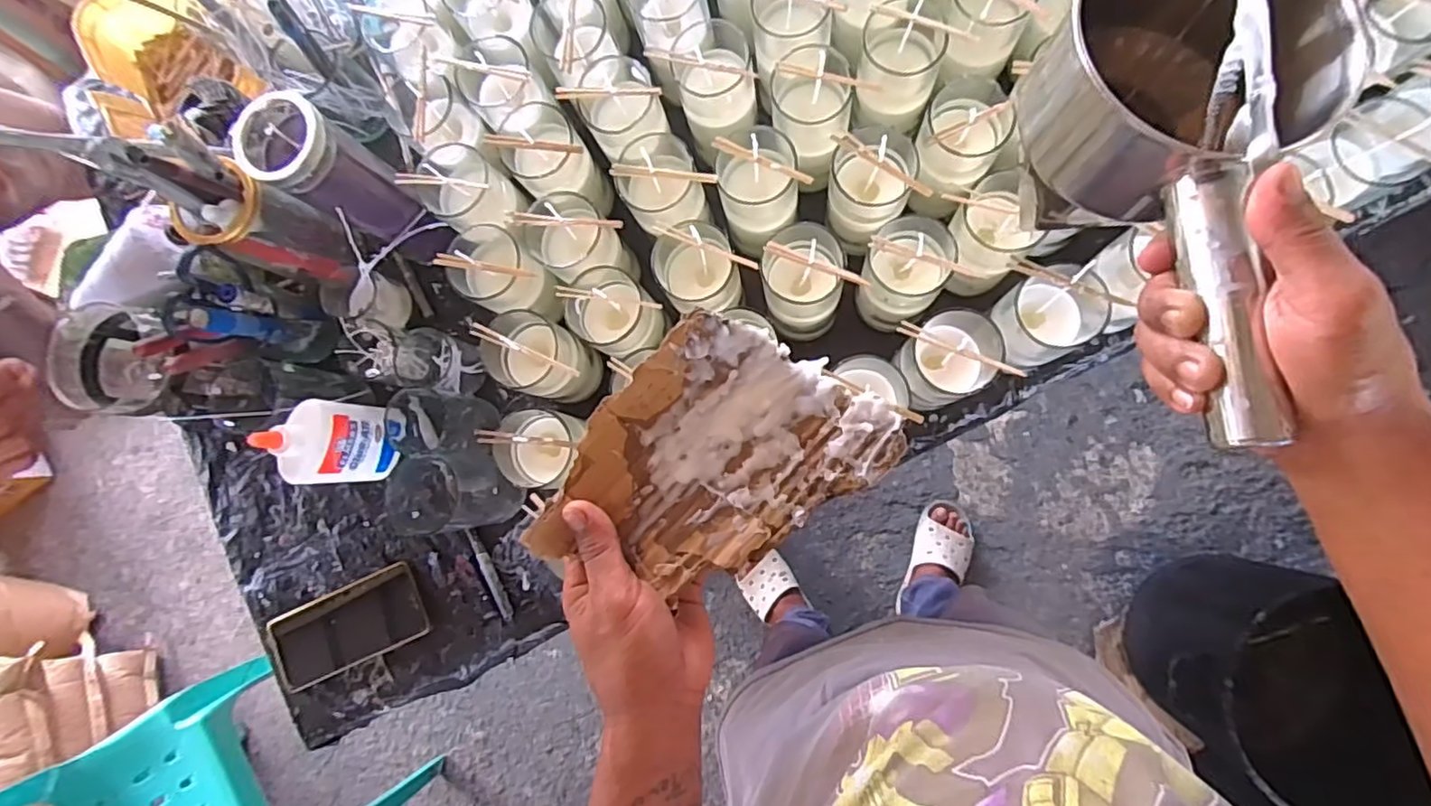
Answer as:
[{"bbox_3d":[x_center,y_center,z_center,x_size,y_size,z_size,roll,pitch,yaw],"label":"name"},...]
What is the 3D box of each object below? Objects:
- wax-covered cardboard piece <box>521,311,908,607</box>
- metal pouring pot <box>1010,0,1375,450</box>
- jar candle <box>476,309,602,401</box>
[{"bbox_3d":[-0.008,0.035,0.350,0.185,0.030,0.119,-40,81,2],"label":"wax-covered cardboard piece"},{"bbox_3d":[0.243,-0.104,0.307,0.125,0.091,0.226,-17,83,6],"label":"metal pouring pot"},{"bbox_3d":[-0.156,-0.041,0.580,0.077,0.104,0.067,18,87,9],"label":"jar candle"}]

